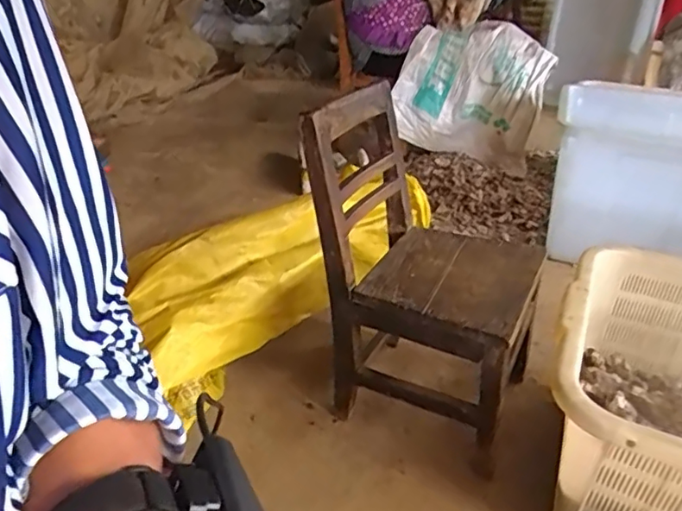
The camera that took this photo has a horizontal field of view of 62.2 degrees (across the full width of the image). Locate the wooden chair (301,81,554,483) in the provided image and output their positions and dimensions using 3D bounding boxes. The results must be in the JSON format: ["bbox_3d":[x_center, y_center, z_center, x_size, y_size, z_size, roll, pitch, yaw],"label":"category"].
[{"bbox_3d":[0.140,0.034,0.898,0.340,0.498,0.252,19,34,27],"label":"wooden chair"}]

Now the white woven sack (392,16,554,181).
[{"bbox_3d":[0.396,-0.504,1.743,0.432,0.394,0.109,20,30,14],"label":"white woven sack"}]

